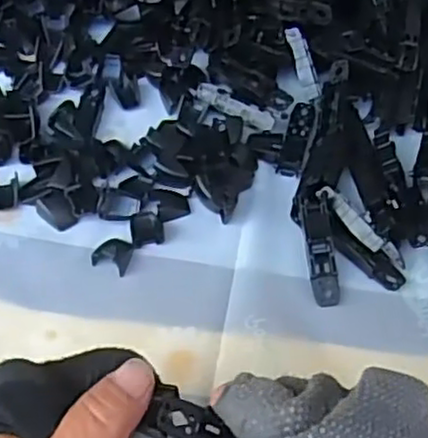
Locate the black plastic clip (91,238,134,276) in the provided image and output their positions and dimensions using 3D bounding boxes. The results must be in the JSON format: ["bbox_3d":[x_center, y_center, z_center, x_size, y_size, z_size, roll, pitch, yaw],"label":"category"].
[{"bbox_3d":[-0.057,0.020,0.392,0.020,0.006,0.021,22,55,9],"label":"black plastic clip"}]

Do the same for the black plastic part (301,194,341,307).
[{"bbox_3d":[0.061,0.016,0.393,0.017,0.013,0.067,-3,70,-5],"label":"black plastic part"}]

